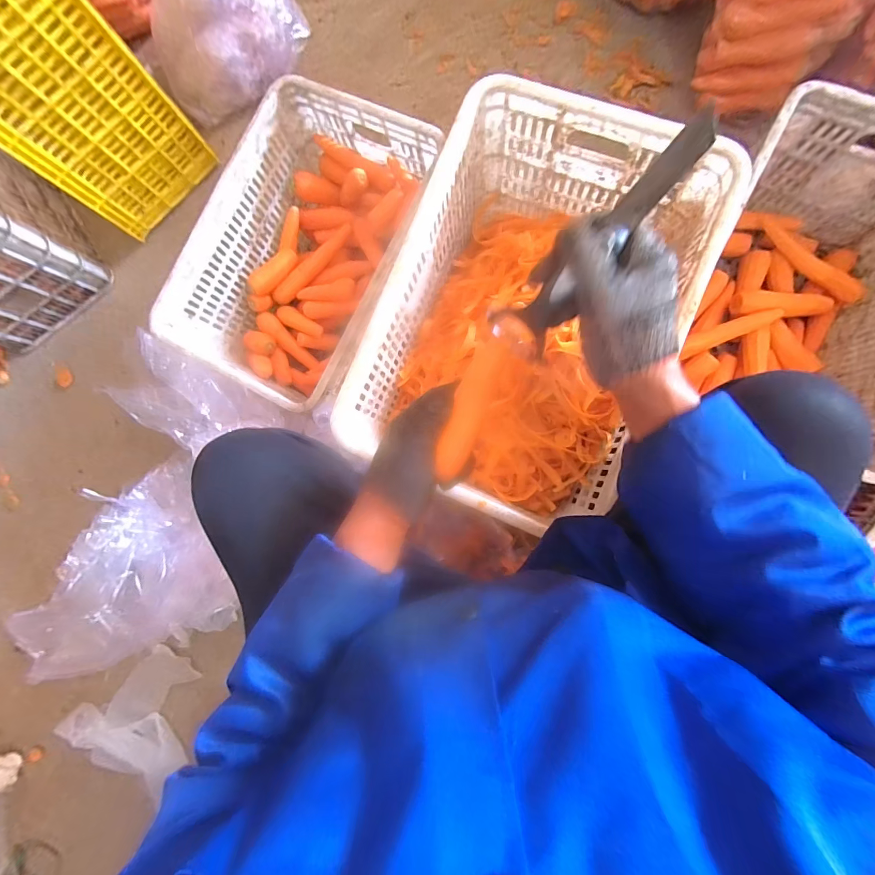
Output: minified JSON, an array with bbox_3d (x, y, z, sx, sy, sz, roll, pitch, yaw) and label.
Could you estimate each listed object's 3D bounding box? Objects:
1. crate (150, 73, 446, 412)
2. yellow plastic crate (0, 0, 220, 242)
[{"bbox_3d":[-0.235,-0.336,0.735,0.349,0.226,0.517,24,90,8],"label":"crate"},{"bbox_3d":[-0.767,-0.708,0.722,0.252,0.486,0.286,45,93,7],"label":"yellow plastic crate"}]

